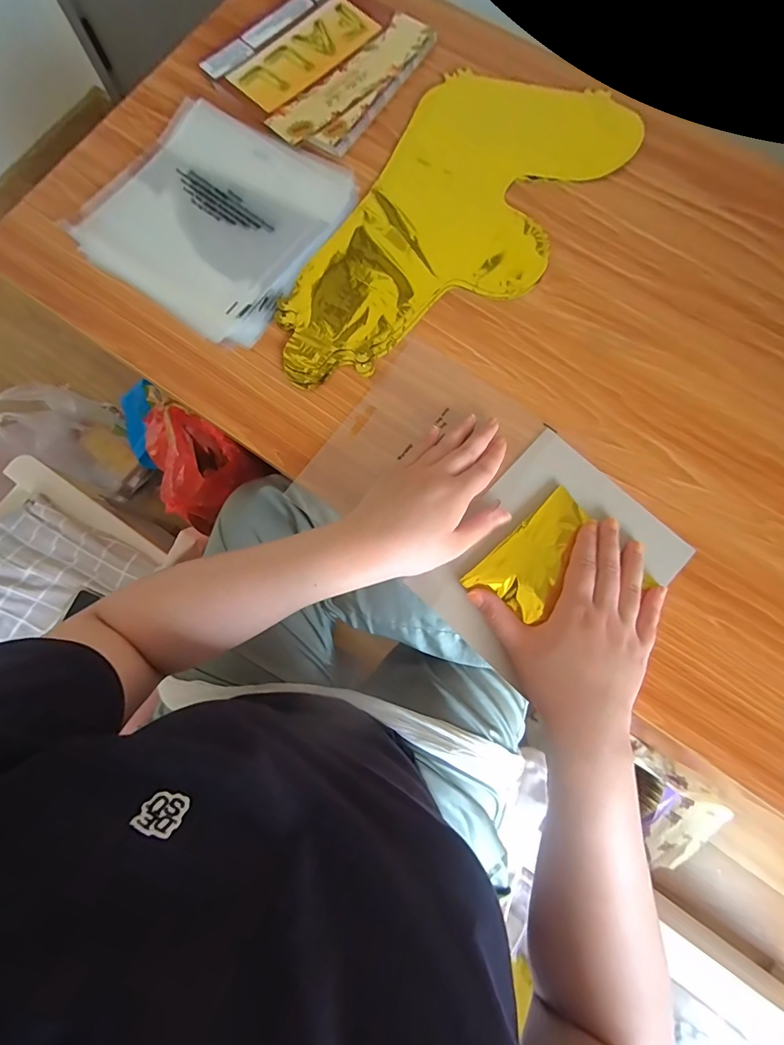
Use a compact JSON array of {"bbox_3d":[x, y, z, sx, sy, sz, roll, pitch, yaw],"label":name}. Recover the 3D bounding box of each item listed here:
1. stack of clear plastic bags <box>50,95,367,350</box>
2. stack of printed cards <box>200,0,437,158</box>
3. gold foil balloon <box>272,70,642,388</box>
[{"bbox_3d":[-0.175,-0.308,0.433,0.216,0.013,0.216,32,81,6],"label":"stack of clear plastic bags"},{"bbox_3d":[-0.078,-0.499,0.470,0.176,0.009,0.196,37,81,7],"label":"stack of printed cards"},{"bbox_3d":[0.054,-0.293,0.431,0.196,0.014,0.416,35,81,7],"label":"gold foil balloon"}]

